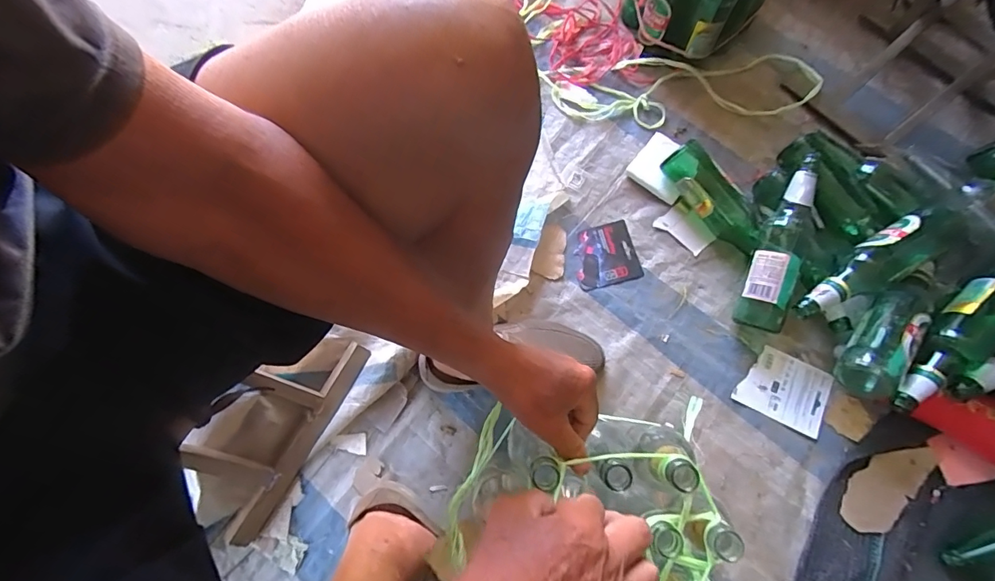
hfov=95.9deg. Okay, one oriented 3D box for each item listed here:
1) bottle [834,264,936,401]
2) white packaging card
[{"bbox_3d":[0.563,0.043,0.626,0.073,0.061,0.247,43,78,13],"label":"bottle"},{"bbox_3d":[0.436,0.149,0.681,0.129,0.004,0.102,27,77,5],"label":"white packaging card"}]

